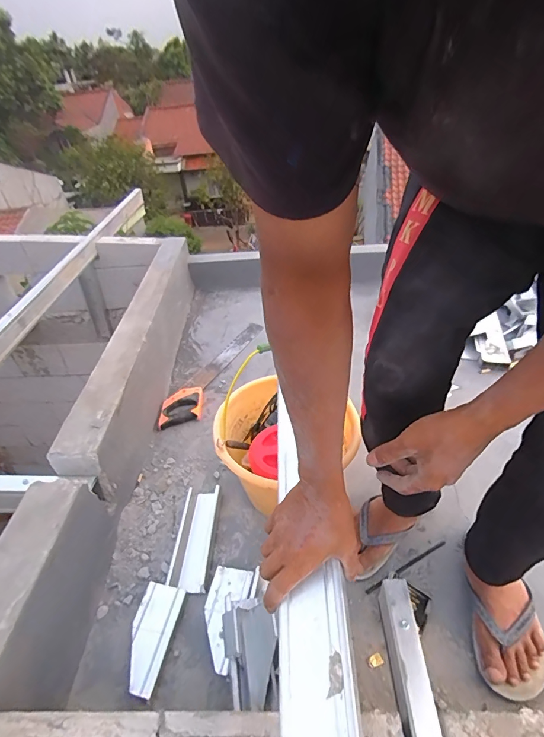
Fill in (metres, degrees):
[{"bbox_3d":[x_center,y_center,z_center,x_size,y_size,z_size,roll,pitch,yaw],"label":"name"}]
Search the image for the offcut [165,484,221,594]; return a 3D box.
[{"bbox_3d":[-0.164,0.355,0.804,0.074,0.024,0.214,-3,39,4],"label":"offcut"}]

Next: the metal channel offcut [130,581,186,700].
[{"bbox_3d":[-0.212,0.470,0.666,0.071,0.034,0.158,3,40,12],"label":"metal channel offcut"}]

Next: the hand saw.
[{"bbox_3d":[-0.188,-0.003,1.252,0.111,0.018,0.543,10,42,19],"label":"hand saw"}]

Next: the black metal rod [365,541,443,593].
[{"bbox_3d":[0.262,0.384,0.737,0.193,0.012,0.010,-21,41,-18],"label":"black metal rod"}]

